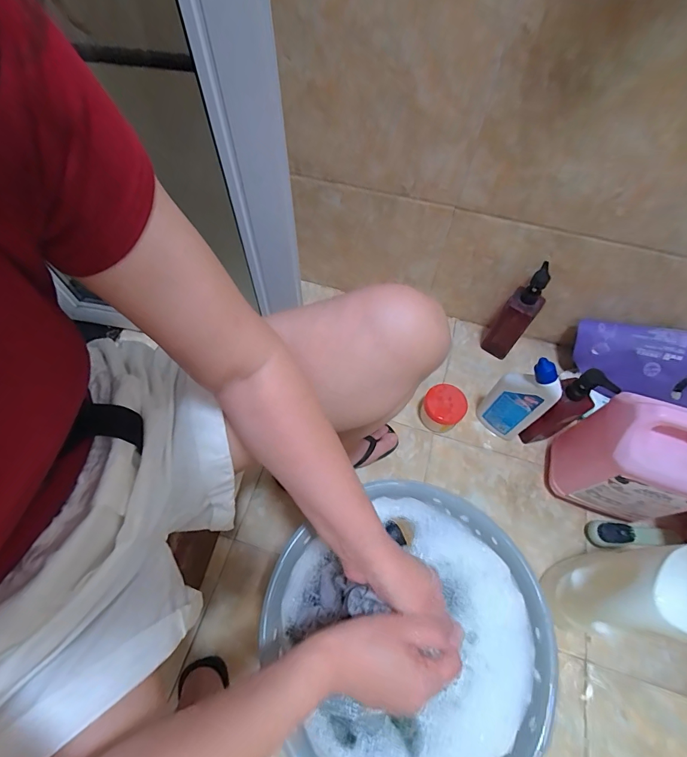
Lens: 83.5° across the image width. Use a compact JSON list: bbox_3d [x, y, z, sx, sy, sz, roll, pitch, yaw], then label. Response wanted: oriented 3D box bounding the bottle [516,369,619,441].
[{"bbox_3d":[0.340,0.053,0.599,0.056,0.189,0.047,31,65,15],"label":"bottle"}]

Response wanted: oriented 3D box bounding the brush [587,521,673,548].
[{"bbox_3d":[0.444,0.242,0.597,0.120,0.036,0.038,1,61,0],"label":"brush"}]

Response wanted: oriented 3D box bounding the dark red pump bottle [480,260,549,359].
[{"bbox_3d":[0.296,-0.108,0.656,0.052,0.194,0.044,36,67,17],"label":"dark red pump bottle"}]

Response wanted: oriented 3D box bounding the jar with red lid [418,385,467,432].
[{"bbox_3d":[0.174,0.054,0.678,0.071,0.069,0.063,39,68,18],"label":"jar with red lid"}]

